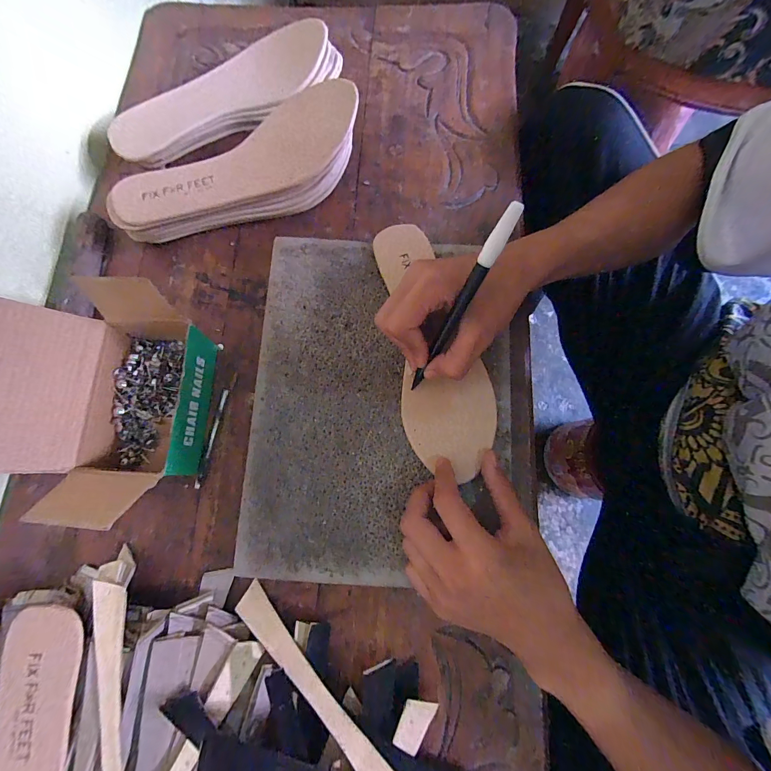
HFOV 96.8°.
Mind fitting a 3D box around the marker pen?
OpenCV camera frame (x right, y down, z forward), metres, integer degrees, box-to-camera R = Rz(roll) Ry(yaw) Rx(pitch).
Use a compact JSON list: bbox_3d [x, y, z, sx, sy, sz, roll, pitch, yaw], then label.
[{"bbox_3d":[0.050,-0.051,0.241,0.010,0.150,0.016,33,39,8],"label":"marker pen"}]

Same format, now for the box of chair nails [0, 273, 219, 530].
[{"bbox_3d":[-0.214,0.007,0.257,0.125,0.093,0.175,4,77,0],"label":"box of chair nails"}]

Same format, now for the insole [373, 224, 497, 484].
[{"bbox_3d":[0.044,-0.038,0.298,0.076,0.007,0.229,-9,78,-2],"label":"insole"}]

